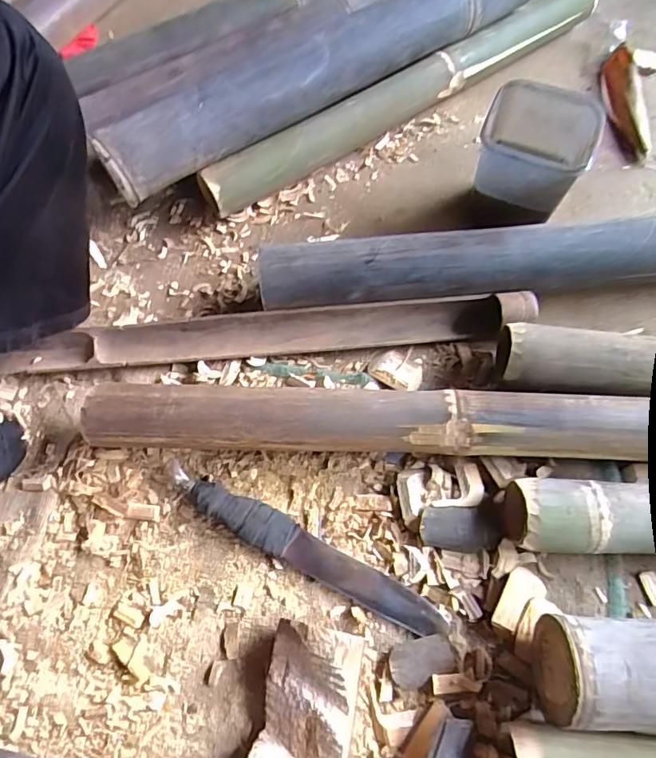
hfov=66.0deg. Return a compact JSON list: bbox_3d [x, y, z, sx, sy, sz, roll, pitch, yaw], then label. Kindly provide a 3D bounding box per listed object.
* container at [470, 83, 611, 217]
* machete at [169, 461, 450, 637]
[{"bbox_3d":[0.215,-0.241,0.532,0.106,0.067,0.101,18,66,9],"label":"container"},{"bbox_3d":[-0.028,0.152,0.458,0.280,0.018,0.036,27,69,13],"label":"machete"}]

